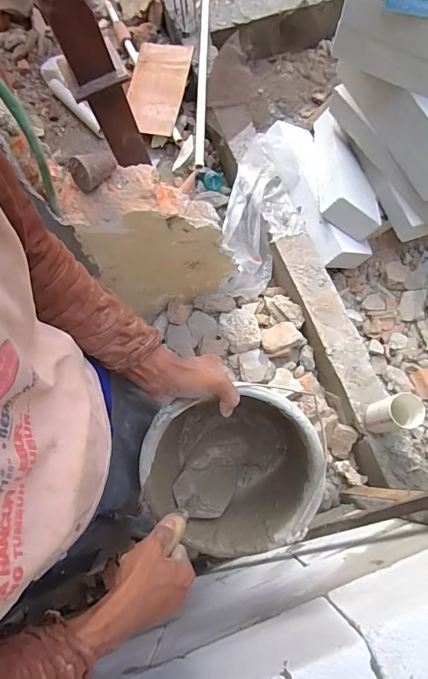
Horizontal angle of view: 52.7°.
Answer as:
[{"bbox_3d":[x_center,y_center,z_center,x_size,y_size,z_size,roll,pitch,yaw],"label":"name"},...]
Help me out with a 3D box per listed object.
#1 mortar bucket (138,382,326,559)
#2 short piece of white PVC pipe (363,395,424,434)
[{"bbox_3d":[0.021,0.183,0.604,0.229,0.194,0.212,0,71,1],"label":"mortar bucket"},{"bbox_3d":[0.511,0.224,1.257,0.098,0.226,0.099,-18,72,-5],"label":"short piece of white PVC pipe"}]

